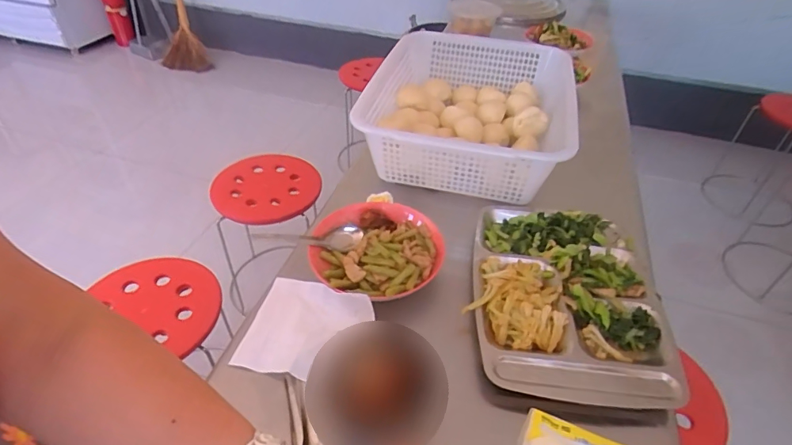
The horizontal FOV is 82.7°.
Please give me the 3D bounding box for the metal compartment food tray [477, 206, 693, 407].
[{"bbox_3d":[0.237,0.094,0.639,0.251,0.031,0.338,5,41,4],"label":"metal compartment food tray"}]

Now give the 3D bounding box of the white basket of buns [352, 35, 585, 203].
[{"bbox_3d":[0.154,-0.236,0.918,0.372,0.138,0.509,11,42,11],"label":"white basket of buns"}]

